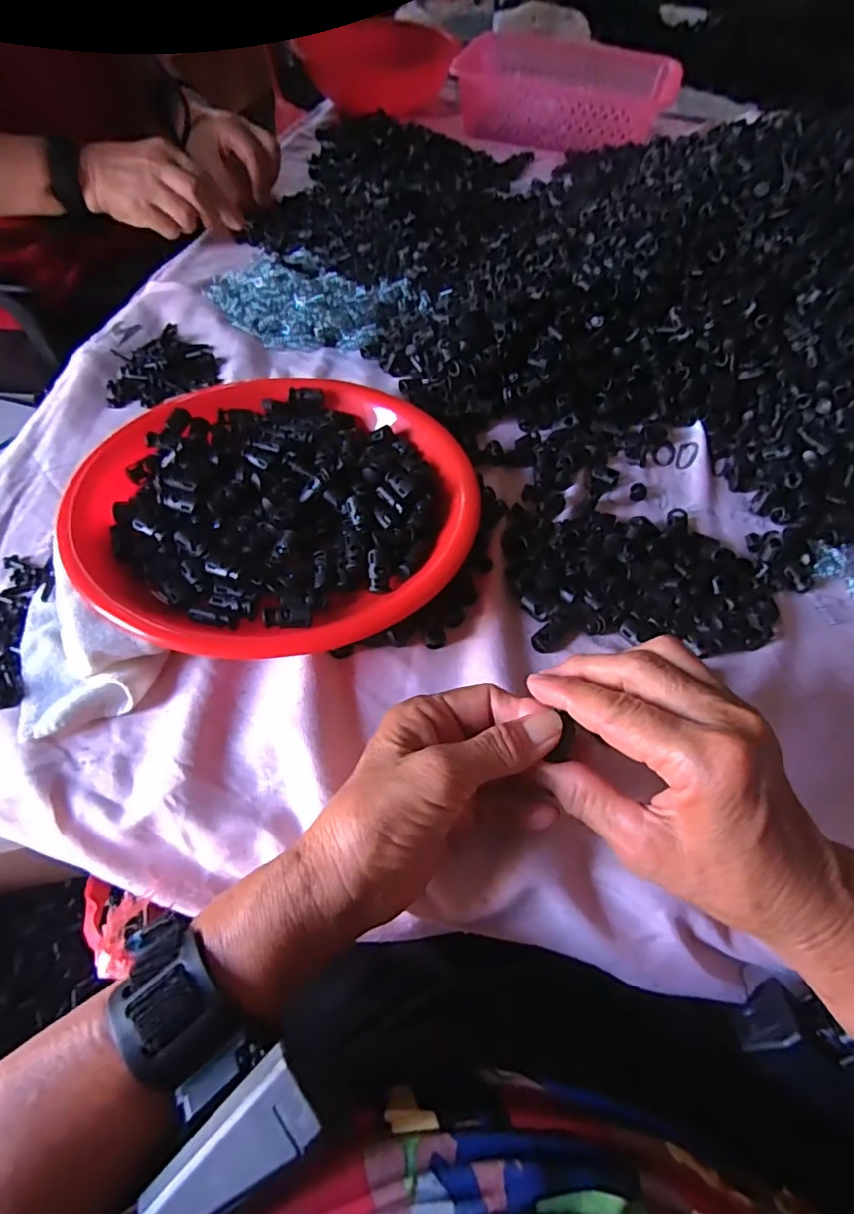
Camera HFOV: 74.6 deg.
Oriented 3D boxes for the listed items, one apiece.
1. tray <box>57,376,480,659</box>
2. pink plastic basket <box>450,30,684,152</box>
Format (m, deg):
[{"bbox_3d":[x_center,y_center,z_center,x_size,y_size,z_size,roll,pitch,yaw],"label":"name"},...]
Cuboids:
[{"bbox_3d":[-0.097,-0.072,0.378,0.249,0.042,0.228,2,62,-3],"label":"tray"},{"bbox_3d":[0.204,-0.742,0.812,0.270,0.073,0.186,24,59,11],"label":"pink plastic basket"}]

